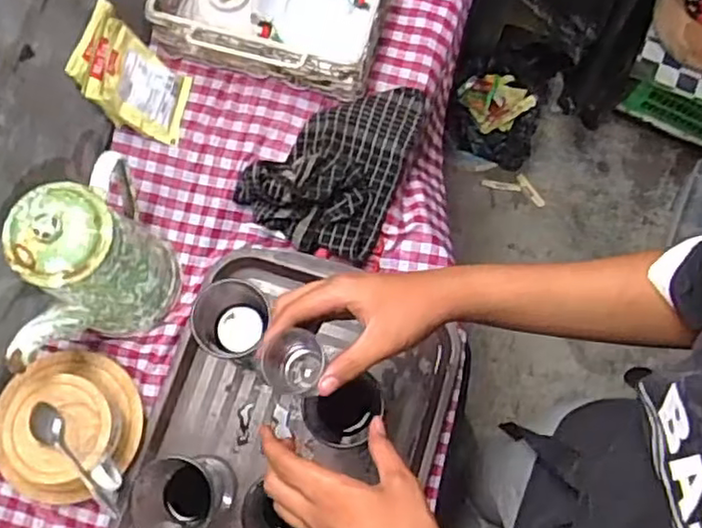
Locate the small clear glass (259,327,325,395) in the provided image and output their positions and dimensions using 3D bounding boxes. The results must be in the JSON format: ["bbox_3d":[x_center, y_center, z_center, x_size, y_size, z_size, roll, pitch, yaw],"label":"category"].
[{"bbox_3d":[-0.044,0.076,0.505,0.043,0.049,0.045,11,75,2],"label":"small clear glass"}]

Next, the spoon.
[{"bbox_3d":[-0.258,0.182,0.616,0.128,0.018,0.028,42,79,10],"label":"spoon"}]

